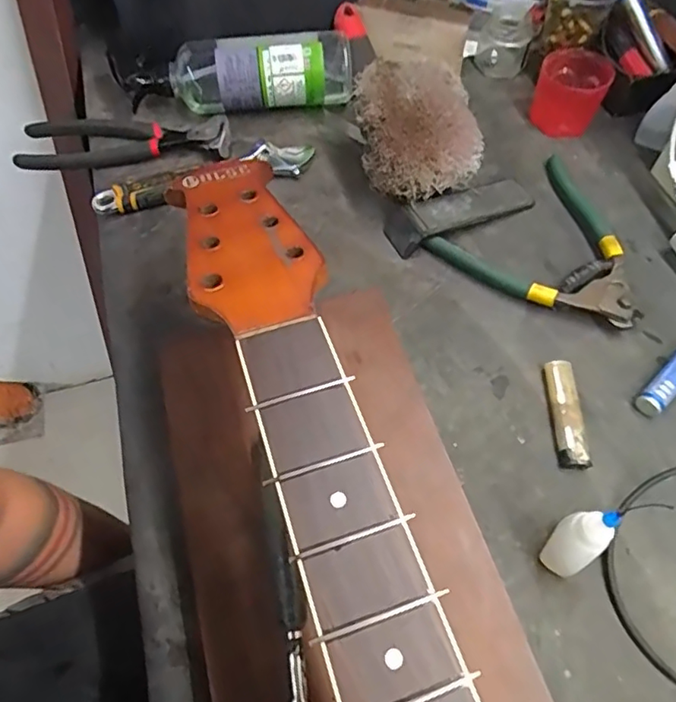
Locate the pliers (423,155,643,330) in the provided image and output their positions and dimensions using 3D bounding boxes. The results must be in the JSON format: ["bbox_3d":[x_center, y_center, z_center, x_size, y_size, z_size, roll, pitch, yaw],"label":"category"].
[{"bbox_3d":[0.191,-0.102,0.471,0.165,0.020,0.161,33,65,19],"label":"pliers"}]

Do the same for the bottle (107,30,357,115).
[{"bbox_3d":[-0.104,-0.272,0.543,0.234,0.059,0.061,-3,59,-1],"label":"bottle"}]

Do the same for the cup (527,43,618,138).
[{"bbox_3d":[0.224,-0.257,0.545,0.064,0.053,0.070,-15,60,-8],"label":"cup"}]

